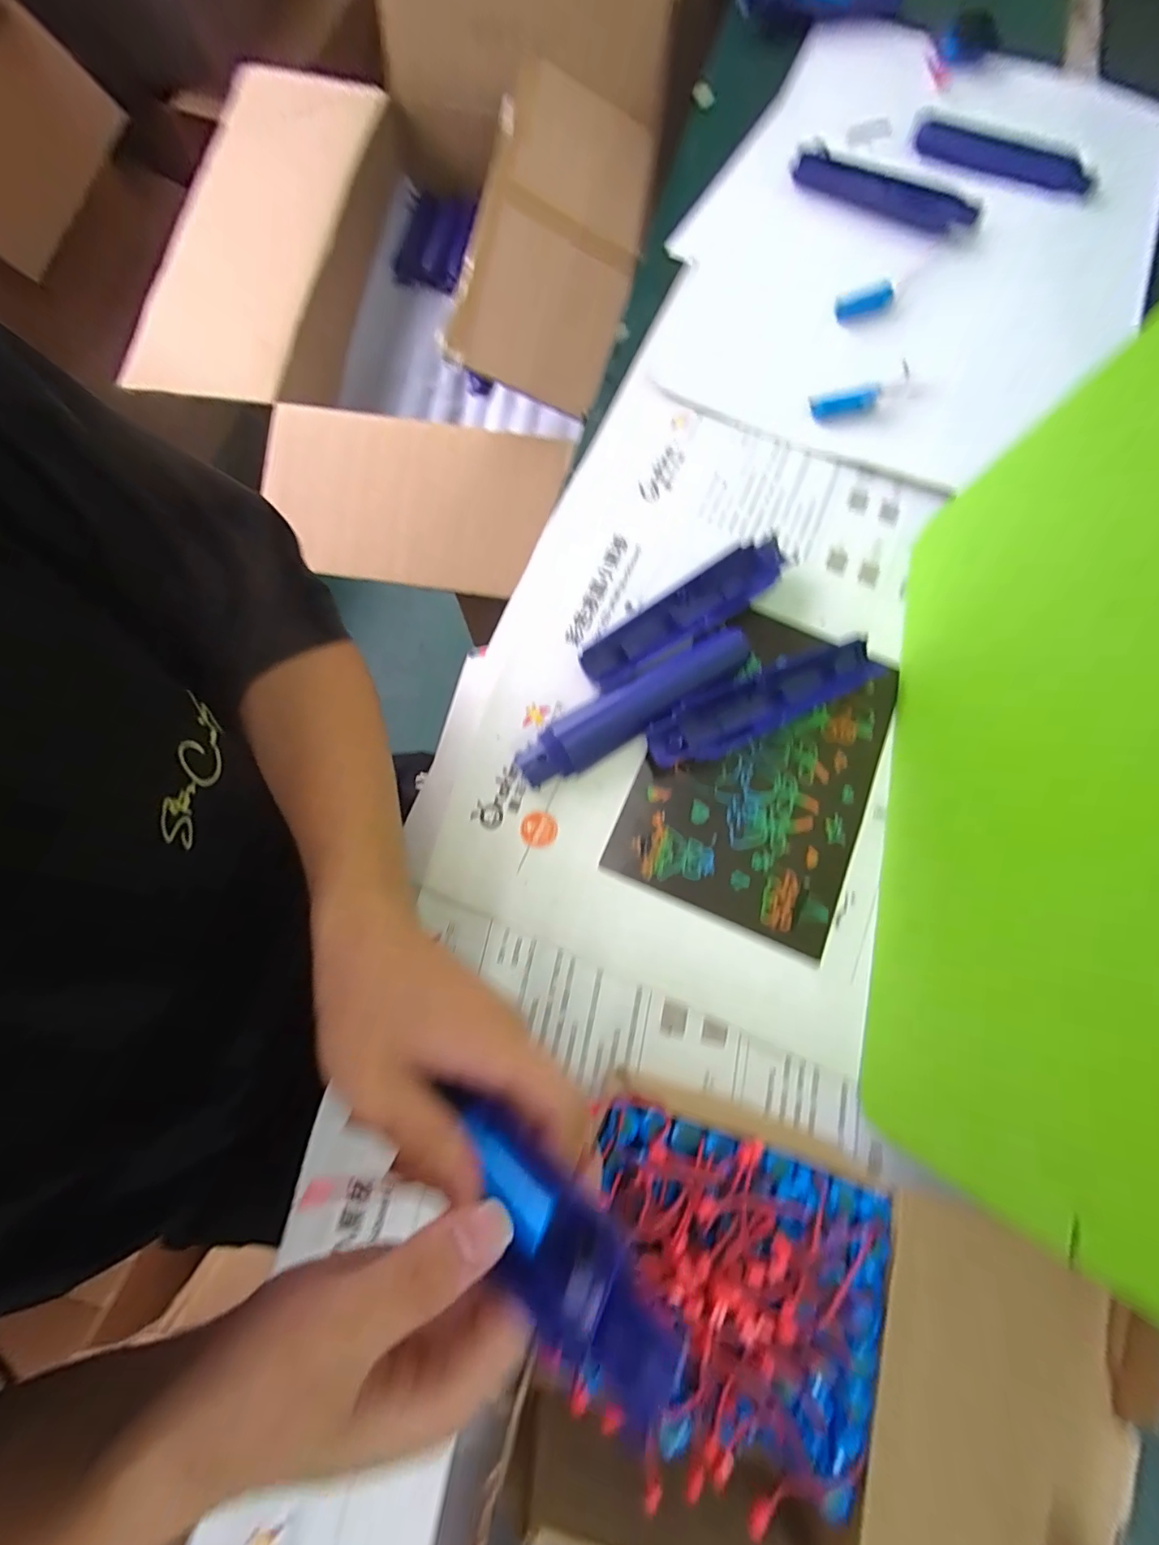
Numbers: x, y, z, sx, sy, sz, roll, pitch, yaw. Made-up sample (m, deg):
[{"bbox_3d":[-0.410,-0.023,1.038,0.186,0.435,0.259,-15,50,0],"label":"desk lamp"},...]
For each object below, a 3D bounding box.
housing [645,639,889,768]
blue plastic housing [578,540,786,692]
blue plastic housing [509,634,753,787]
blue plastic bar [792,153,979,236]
[{"bbox_3d":[0.122,-0.047,0.345,0.166,0.019,0.039,-24,77,-7],"label":"housing"},{"bbox_3d":[0.072,-0.107,0.357,0.158,0.018,0.037,-33,79,-9],"label":"blue plastic housing"},{"bbox_3d":[0.037,-0.043,0.339,0.169,0.021,0.033,-31,78,-8],"label":"blue plastic housing"},{"bbox_3d":[0.269,-0.514,0.465,0.157,0.019,0.029,29,77,6],"label":"blue plastic bar"}]

